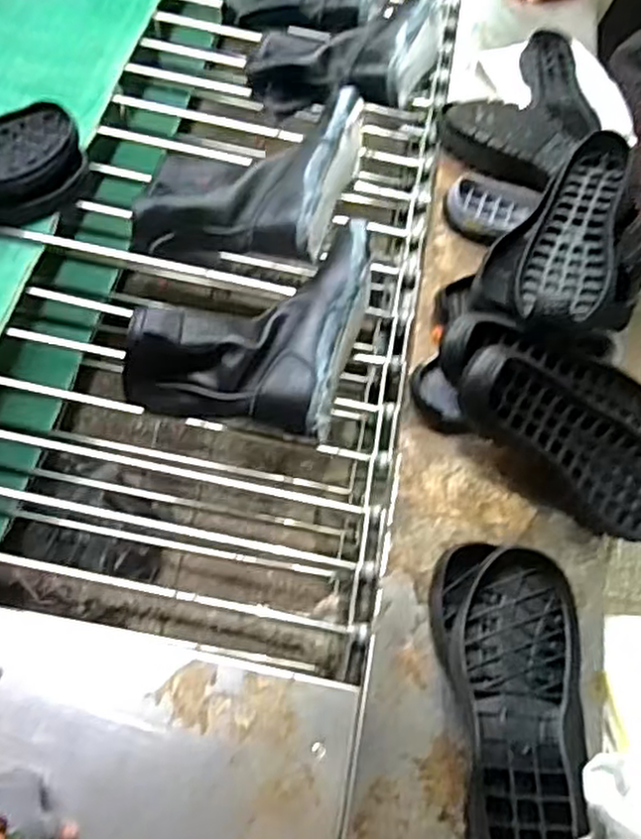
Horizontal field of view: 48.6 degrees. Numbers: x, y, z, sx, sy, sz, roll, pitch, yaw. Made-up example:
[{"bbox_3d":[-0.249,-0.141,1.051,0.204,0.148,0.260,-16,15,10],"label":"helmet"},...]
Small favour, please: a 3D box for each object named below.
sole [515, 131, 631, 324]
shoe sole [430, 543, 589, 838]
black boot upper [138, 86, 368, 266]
[{"bbox_3d":[0.303,-0.215,0.831,0.101,0.061,0.291,25,62,4],"label":"sole"},{"bbox_3d":[0.176,0.254,0.639,0.120,0.058,0.296,1,52,-1],"label":"shoe sole"},{"bbox_3d":[-0.090,-0.332,0.953,0.262,0.083,0.261,11,62,-3],"label":"black boot upper"}]

